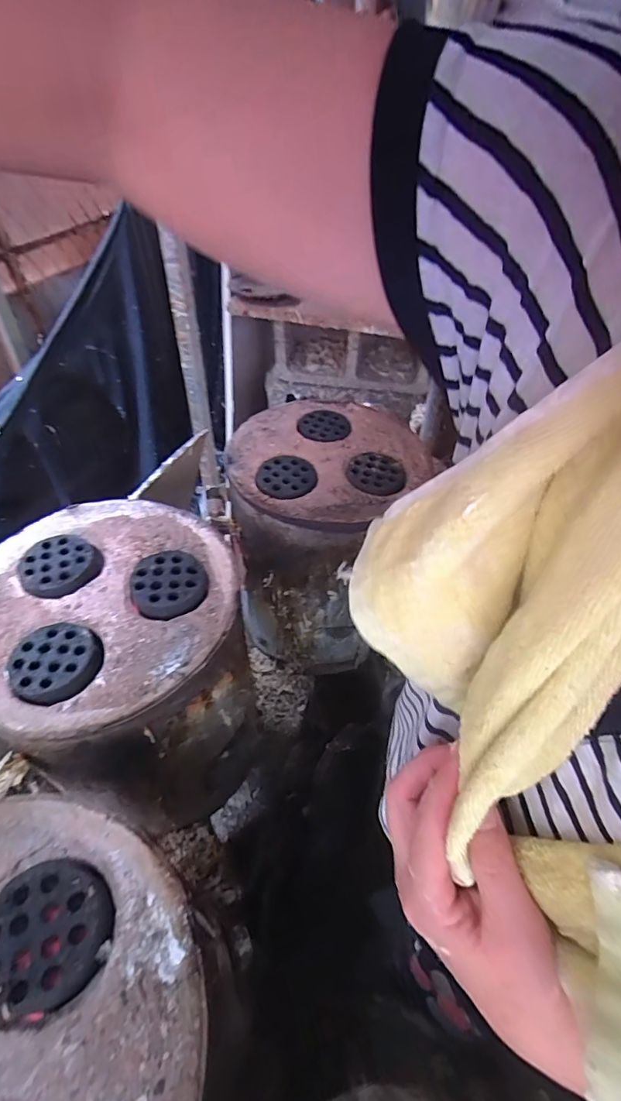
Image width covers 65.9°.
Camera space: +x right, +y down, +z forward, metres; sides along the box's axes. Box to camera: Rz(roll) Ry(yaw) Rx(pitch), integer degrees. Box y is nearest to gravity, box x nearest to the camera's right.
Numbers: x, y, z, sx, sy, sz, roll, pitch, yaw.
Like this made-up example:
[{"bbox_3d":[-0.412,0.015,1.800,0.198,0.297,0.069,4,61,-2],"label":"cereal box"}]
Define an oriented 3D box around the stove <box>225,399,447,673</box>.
[{"bbox_3d":[0.018,-0.025,1.027,0.336,0.437,0.353,1,46,-1],"label":"stove"}]

